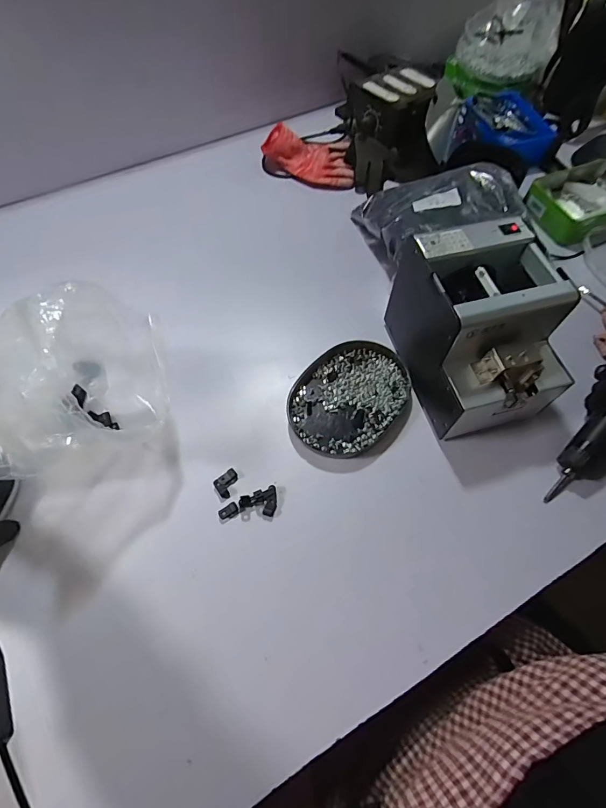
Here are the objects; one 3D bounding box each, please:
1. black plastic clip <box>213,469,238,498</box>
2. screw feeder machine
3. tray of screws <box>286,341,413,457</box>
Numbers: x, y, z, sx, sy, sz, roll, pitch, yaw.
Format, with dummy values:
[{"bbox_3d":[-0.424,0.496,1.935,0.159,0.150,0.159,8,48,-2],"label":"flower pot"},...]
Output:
[{"bbox_3d":[-0.081,0.087,0.440,0.027,0.007,0.023,-38,71,-19],"label":"black plastic clip"},{"bbox_3d":[0.192,-0.077,0.450,0.129,0.149,0.183,-17,66,-8],"label":"screw feeder machine"},{"bbox_3d":[0.057,-0.008,0.488,0.123,0.022,0.151,39,68,15],"label":"tray of screws"}]

